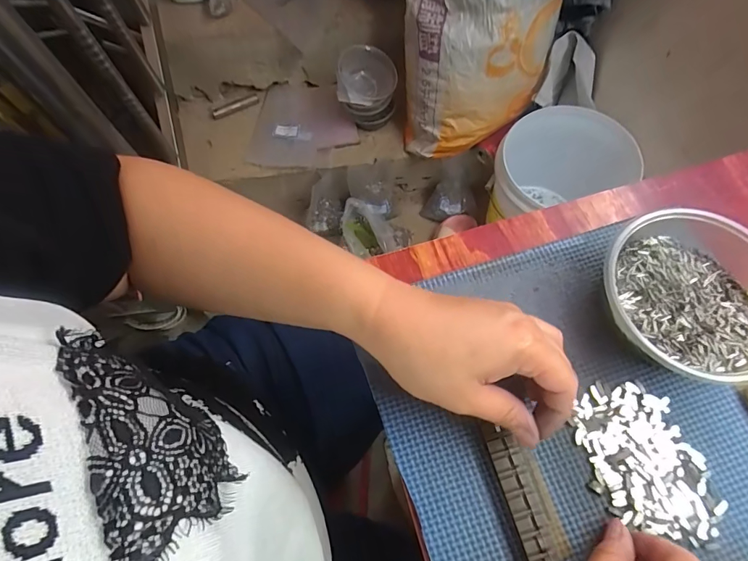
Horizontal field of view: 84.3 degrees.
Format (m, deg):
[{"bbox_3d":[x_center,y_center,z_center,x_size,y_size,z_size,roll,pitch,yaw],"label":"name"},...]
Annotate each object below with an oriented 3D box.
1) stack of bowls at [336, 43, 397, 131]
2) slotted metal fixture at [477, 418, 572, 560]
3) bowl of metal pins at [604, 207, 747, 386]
[{"bbox_3d":[-0.015,-0.416,0.924,0.128,0.140,0.106,-5,69,0],"label":"stack of bowls"},{"bbox_3d":[0.094,0.133,0.254,0.030,0.012,0.087,-18,70,-5],"label":"slotted metal fixture"},{"bbox_3d":[0.213,0.007,0.279,0.107,0.050,0.112,-1,69,2],"label":"bowl of metal pins"}]

